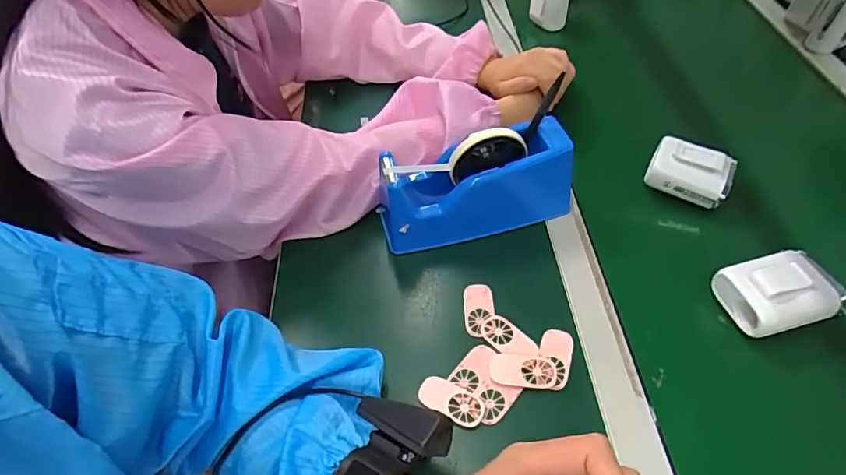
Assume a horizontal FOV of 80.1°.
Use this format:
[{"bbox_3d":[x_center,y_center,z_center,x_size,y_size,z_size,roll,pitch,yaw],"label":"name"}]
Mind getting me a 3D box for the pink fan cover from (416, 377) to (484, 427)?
[{"bbox_3d":[0.024,0.140,0.431,0.057,0.006,0.028,18,54,21],"label":"pink fan cover"}]

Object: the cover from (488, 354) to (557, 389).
[{"bbox_3d":[0.088,0.118,0.442,0.057,0.005,0.030,1,50,8],"label":"cover"}]

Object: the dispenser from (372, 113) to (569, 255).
[{"bbox_3d":[0.053,-0.054,0.533,0.200,0.113,0.070,-12,51,-5],"label":"dispenser"}]

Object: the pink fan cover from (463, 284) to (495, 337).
[{"bbox_3d":[0.055,0.070,0.490,0.029,0.006,0.055,-4,50,4],"label":"pink fan cover"}]

